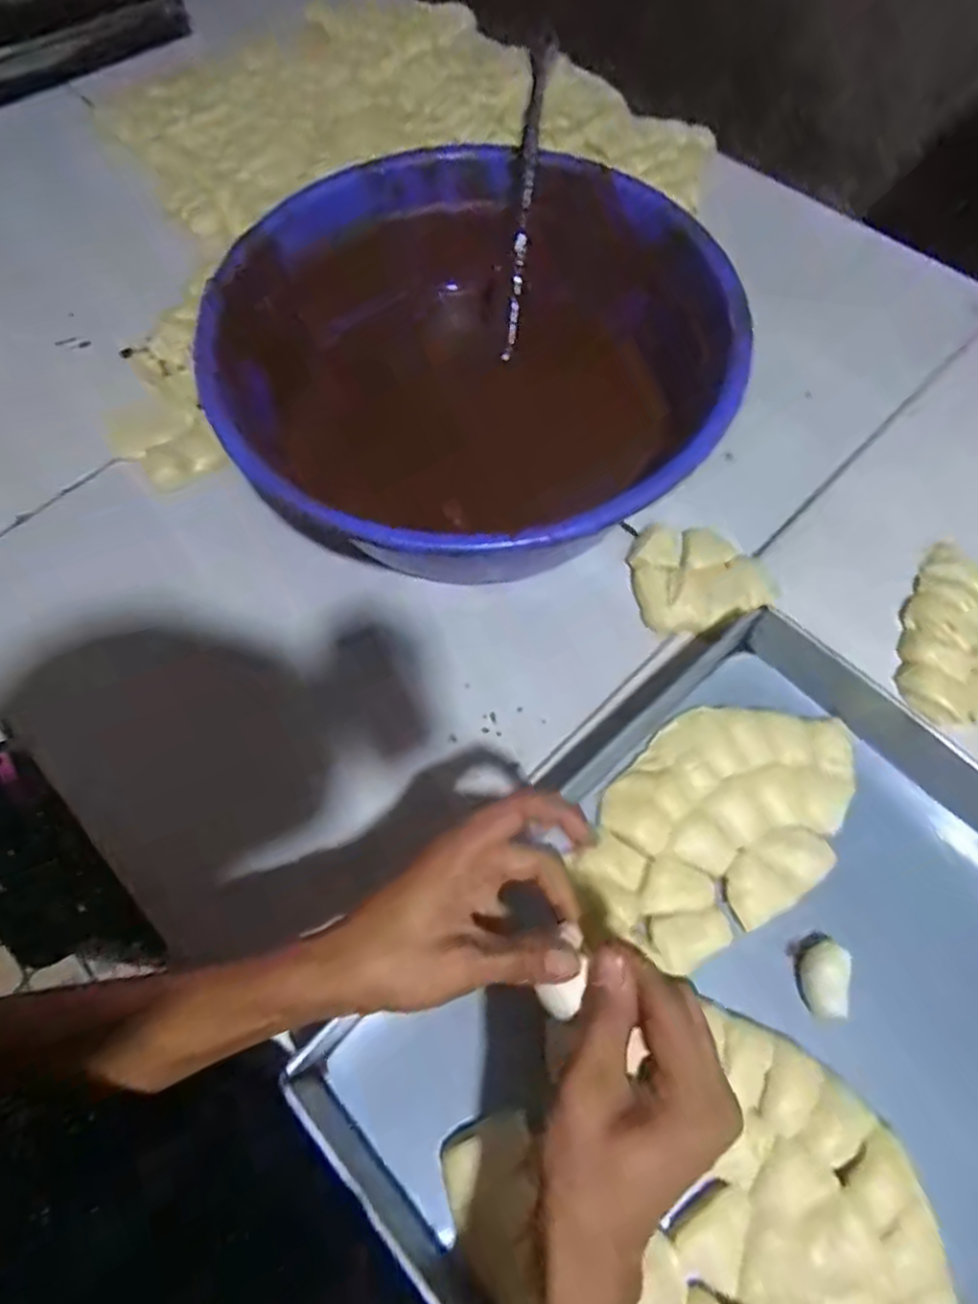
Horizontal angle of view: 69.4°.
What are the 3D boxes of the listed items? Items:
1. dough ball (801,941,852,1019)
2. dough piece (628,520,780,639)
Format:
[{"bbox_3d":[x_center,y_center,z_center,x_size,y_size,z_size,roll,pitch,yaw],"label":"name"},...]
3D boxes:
[{"bbox_3d":[0.221,0.214,0.461,0.025,0.018,0.045,9,66,5],"label":"dough ball"},{"bbox_3d":[0.183,-0.061,0.599,0.119,0.021,0.093,-1,66,1],"label":"dough piece"}]

